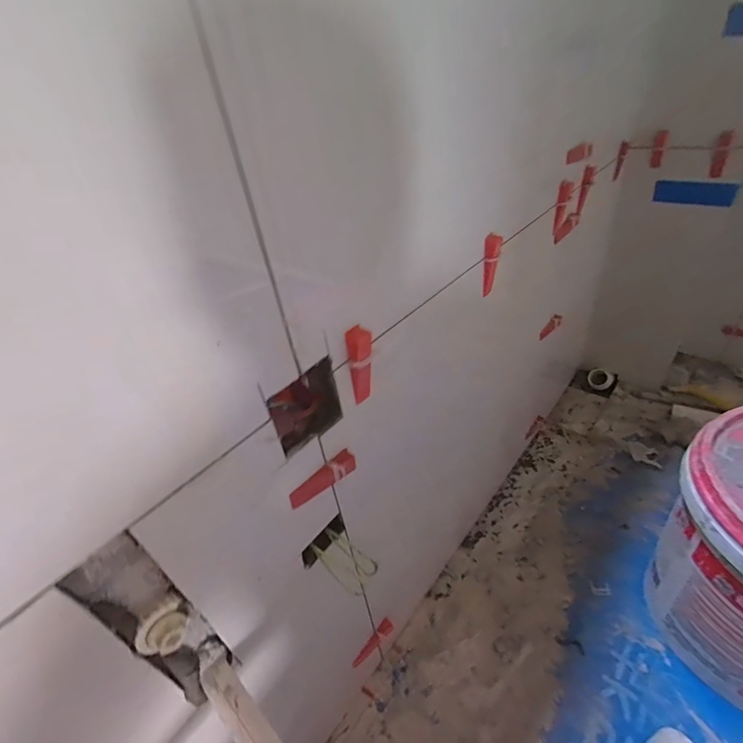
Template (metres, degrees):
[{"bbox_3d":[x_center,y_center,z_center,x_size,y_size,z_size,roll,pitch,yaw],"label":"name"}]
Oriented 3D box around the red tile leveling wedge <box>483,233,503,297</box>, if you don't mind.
[{"bbox_3d":[0.152,-0.133,0.518,0.020,0.083,0.017,5,39,18],"label":"red tile leveling wedge"}]

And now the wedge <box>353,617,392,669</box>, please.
[{"bbox_3d":[0.003,0.417,0.622,0.016,0.017,0.077,26,49,37],"label":"wedge"}]

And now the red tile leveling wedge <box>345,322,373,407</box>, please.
[{"bbox_3d":[-0.009,-0.004,0.378,0.024,0.080,0.016,-34,44,-30],"label":"red tile leveling wedge"}]

